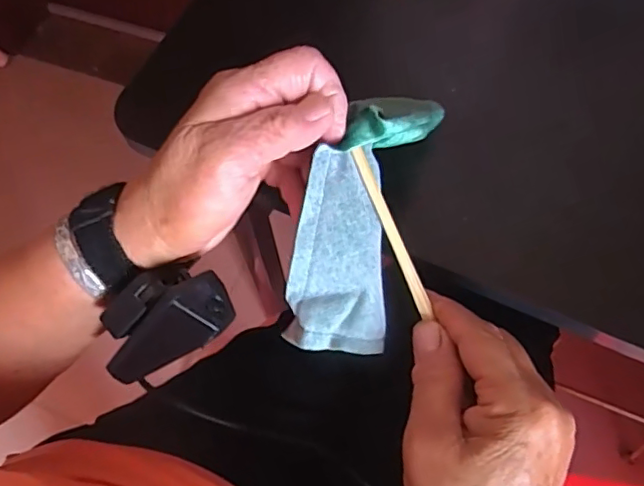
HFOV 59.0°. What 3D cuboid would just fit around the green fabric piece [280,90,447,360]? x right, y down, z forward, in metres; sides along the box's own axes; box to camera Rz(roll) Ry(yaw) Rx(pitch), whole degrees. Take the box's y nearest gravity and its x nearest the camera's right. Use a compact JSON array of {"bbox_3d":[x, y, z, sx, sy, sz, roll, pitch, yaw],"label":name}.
[{"bbox_3d":[0.019,-0.013,0.284,0.049,0.041,0.134,14,87,9],"label":"green fabric piece"}]

